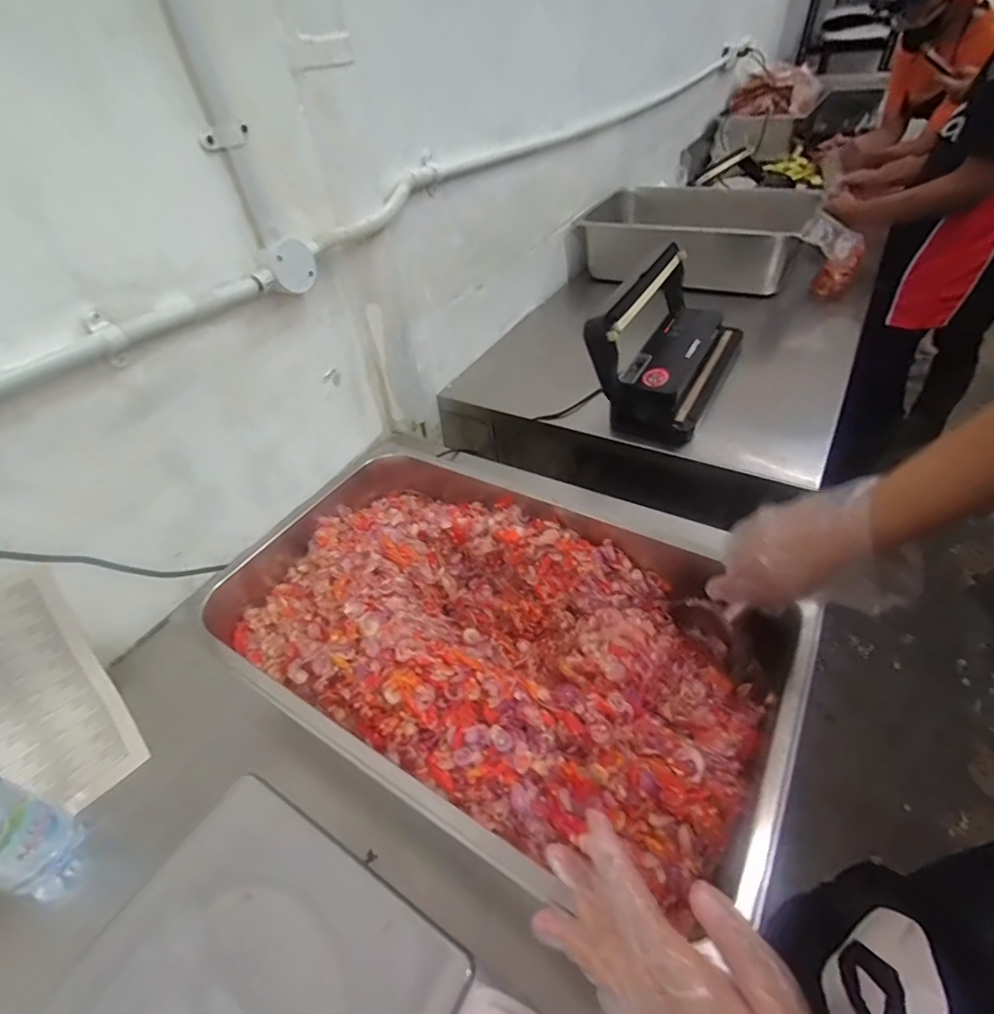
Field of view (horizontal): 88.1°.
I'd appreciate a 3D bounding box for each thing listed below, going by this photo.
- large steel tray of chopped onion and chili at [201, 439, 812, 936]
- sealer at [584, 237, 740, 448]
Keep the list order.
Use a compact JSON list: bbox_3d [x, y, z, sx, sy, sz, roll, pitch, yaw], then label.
[{"bbox_3d":[-0.023,0.115,0.510,0.521,0.105,0.307,22,52,26],"label":"large steel tray of chopped onion and chili"},{"bbox_3d":[0.327,-0.301,0.930,0.191,0.185,0.383,24,52,27],"label":"sealer"}]

